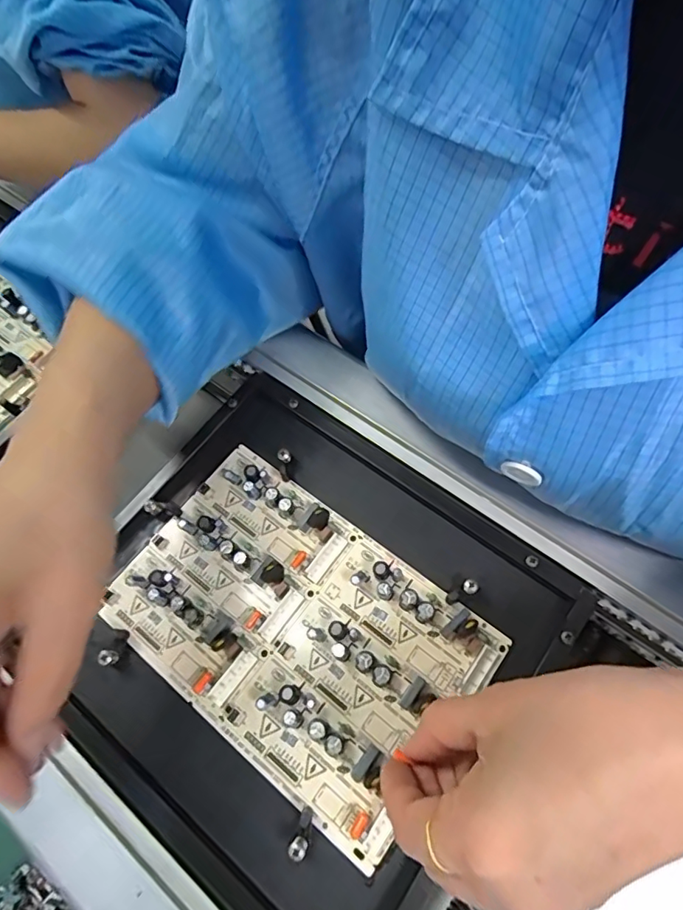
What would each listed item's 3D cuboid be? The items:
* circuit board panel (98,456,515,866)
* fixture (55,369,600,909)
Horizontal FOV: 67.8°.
[{"bbox_3d":[-0.030,0.096,0.295,0.203,0.014,0.134,35,72,16],"label":"circuit board panel"},{"bbox_3d":[-0.028,0.101,0.301,0.250,0.029,0.238,33,72,16],"label":"fixture"}]

